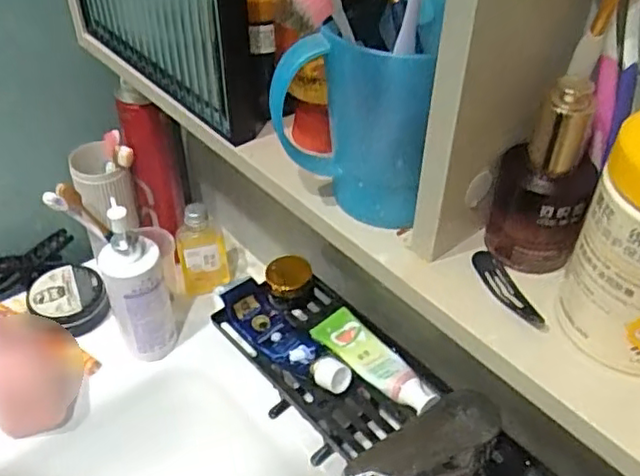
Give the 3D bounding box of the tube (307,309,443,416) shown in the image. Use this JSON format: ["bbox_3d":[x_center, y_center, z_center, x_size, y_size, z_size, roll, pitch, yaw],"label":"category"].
[{"bbox_3d":[0.044,0.109,0.566,0.042,0.022,0.134,-27,48,-27],"label":"tube"}]

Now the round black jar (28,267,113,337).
[{"bbox_3d":[-0.284,0.071,0.722,0.080,0.039,0.080,0,42,0],"label":"round black jar"}]

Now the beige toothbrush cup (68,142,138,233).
[{"bbox_3d":[-0.241,-0.049,0.707,0.059,0.089,0.067,-26,48,-27],"label":"beige toothbrush cup"}]

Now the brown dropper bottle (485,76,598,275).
[{"bbox_3d":[0.113,-0.029,0.321,0.045,0.096,0.032,15,44,16],"label":"brown dropper bottle"}]

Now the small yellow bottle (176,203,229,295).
[{"bbox_3d":[-0.134,0.012,0.736,0.061,0.112,0.046,-9,43,-11],"label":"small yellow bottle"}]

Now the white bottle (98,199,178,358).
[{"bbox_3d":[-0.183,0.051,0.638,0.057,0.178,0.049,-15,44,-17],"label":"white bottle"}]

